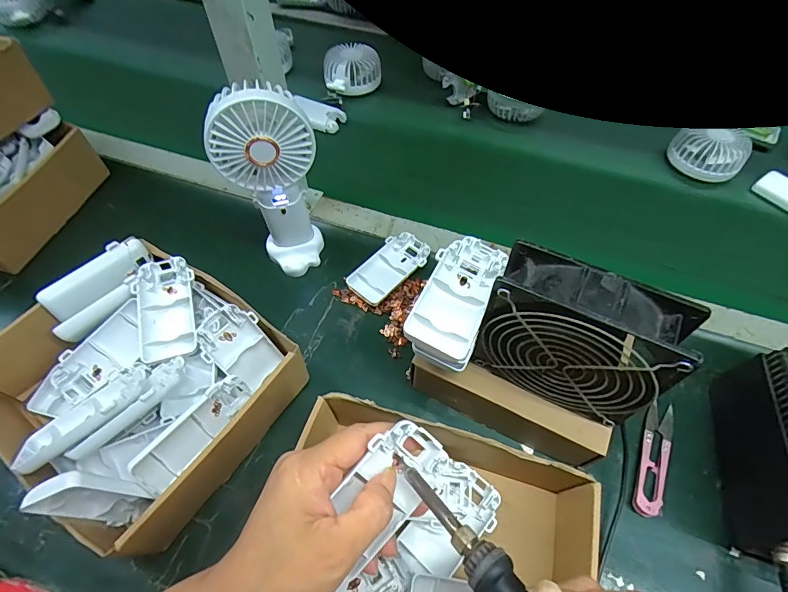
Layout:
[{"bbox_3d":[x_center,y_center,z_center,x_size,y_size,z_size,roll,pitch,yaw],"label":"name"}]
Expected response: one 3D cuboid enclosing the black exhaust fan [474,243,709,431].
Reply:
[{"bbox_3d":[0.124,0.031,0.294,0.117,0.113,0.045,24,60,15],"label":"black exhaust fan"}]

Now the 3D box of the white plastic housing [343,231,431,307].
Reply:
[{"bbox_3d":[-0.005,-0.030,0.456,0.045,0.020,0.098,36,64,21],"label":"white plastic housing"}]

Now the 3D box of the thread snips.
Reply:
[{"bbox_3d":[0.225,0.137,0.357,0.023,0.011,0.102,24,60,15],"label":"thread snips"}]

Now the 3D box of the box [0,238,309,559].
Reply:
[{"bbox_3d":[-0.213,0.070,0.351,0.209,0.089,0.190,30,62,18],"label":"box"}]

